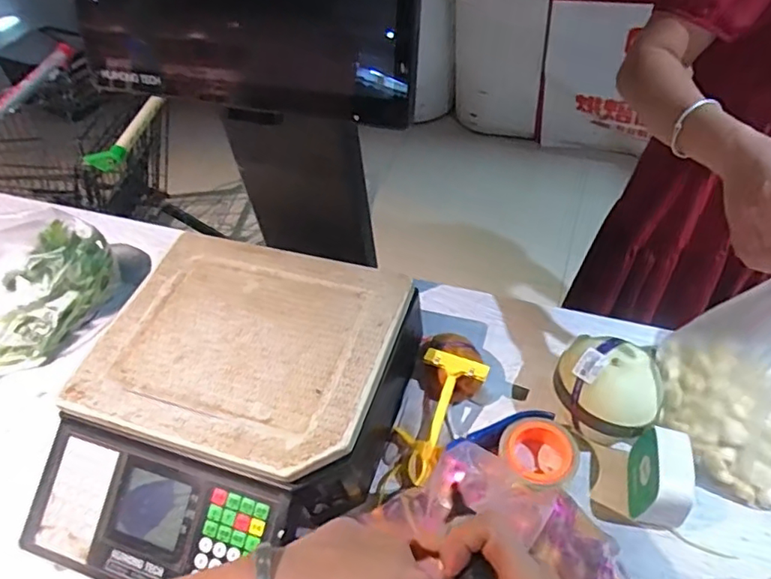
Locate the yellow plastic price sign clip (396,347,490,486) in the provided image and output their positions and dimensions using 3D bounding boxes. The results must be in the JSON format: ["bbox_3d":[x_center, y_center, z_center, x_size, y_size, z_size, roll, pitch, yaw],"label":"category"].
[{"bbox_3d":[0.065,0.161,0.722,0.080,0.024,0.163,18,76,21],"label":"yellow plastic price sign clip"}]

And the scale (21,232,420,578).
[{"bbox_3d":[-0.189,0.142,0.699,0.354,0.132,0.420,14,51,18],"label":"scale"}]

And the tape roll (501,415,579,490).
[{"bbox_3d":[0.188,0.203,0.702,0.092,0.058,0.073,20,53,23],"label":"tape roll"}]

